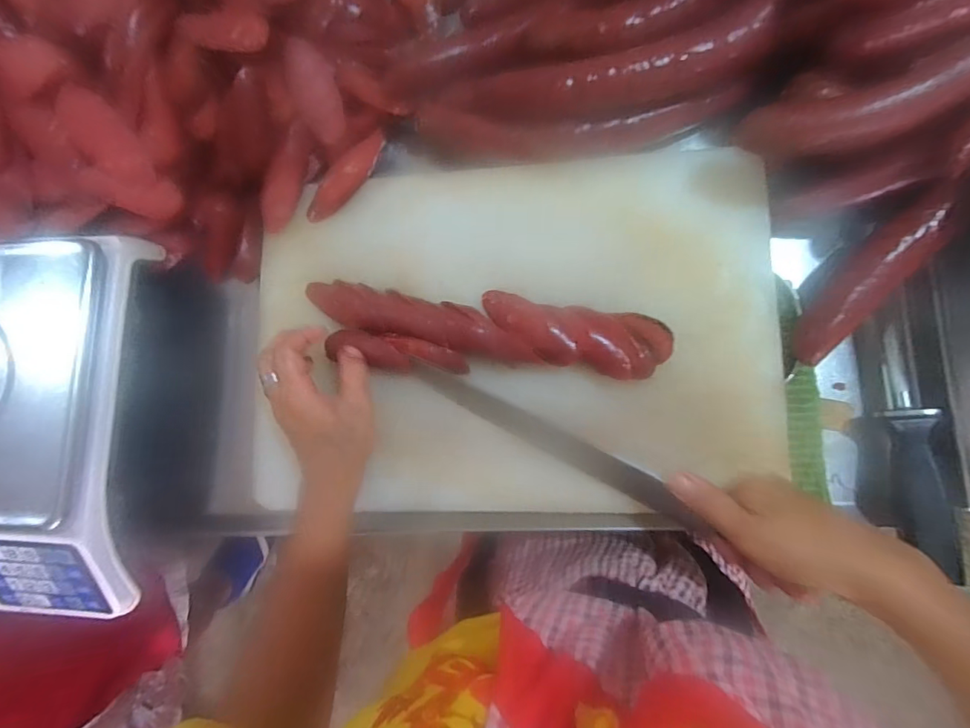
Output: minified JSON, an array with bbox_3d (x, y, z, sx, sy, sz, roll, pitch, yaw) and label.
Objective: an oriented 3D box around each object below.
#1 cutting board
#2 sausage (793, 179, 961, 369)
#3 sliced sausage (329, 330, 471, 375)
[{"bbox_3d":[0.014,-0.026,0.394,0.429,0.030,0.291,-1,85,8],"label":"cutting board"},{"bbox_3d":[0.282,-0.060,0.345,0.048,0.037,0.140,44,92,10],"label":"sausage"},{"bbox_3d":[-0.075,-0.008,0.385,0.122,0.022,0.030,8,86,13],"label":"sliced sausage"}]

